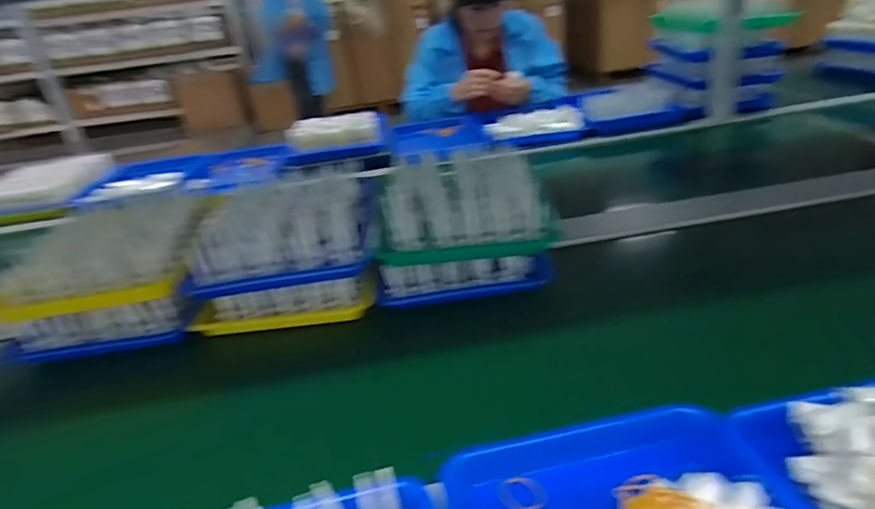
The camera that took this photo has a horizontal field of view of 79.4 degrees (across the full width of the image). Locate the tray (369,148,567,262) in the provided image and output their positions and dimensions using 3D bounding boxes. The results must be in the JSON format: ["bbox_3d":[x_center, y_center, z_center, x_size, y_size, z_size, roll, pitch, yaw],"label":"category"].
[{"bbox_3d":[0.031,-0.077,0.790,0.251,0.072,0.279,-8,28,-2],"label":"tray"}]

